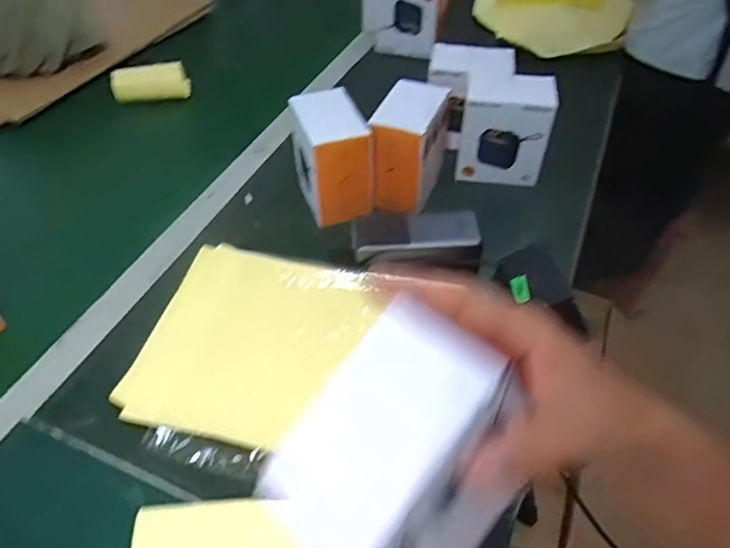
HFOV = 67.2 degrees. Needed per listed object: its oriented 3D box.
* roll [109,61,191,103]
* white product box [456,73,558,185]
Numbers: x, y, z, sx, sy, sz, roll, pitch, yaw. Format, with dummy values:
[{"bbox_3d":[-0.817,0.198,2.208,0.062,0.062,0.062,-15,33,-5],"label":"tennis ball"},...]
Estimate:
[{"bbox_3d":[-0.315,-0.283,0.803,0.106,0.041,0.032,-10,50,-8],"label":"roll"},{"bbox_3d":[0.170,-0.173,0.667,0.097,0.117,0.069,9,50,9],"label":"white product box"}]

